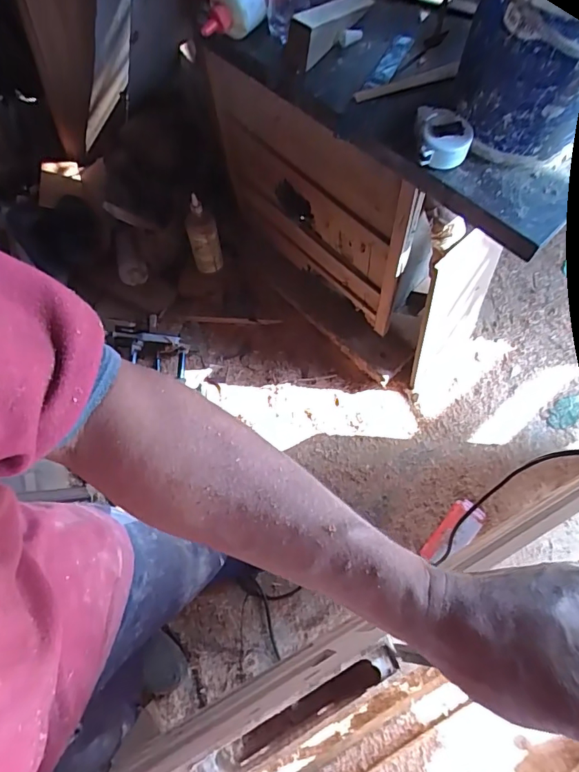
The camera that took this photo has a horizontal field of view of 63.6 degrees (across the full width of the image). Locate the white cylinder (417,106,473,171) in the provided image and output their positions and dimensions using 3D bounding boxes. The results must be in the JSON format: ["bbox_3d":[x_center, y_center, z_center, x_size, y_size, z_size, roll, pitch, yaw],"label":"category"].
[{"bbox_3d":[0.178,-0.288,0.539,0.057,0.033,0.064,3,67,0],"label":"white cylinder"}]

